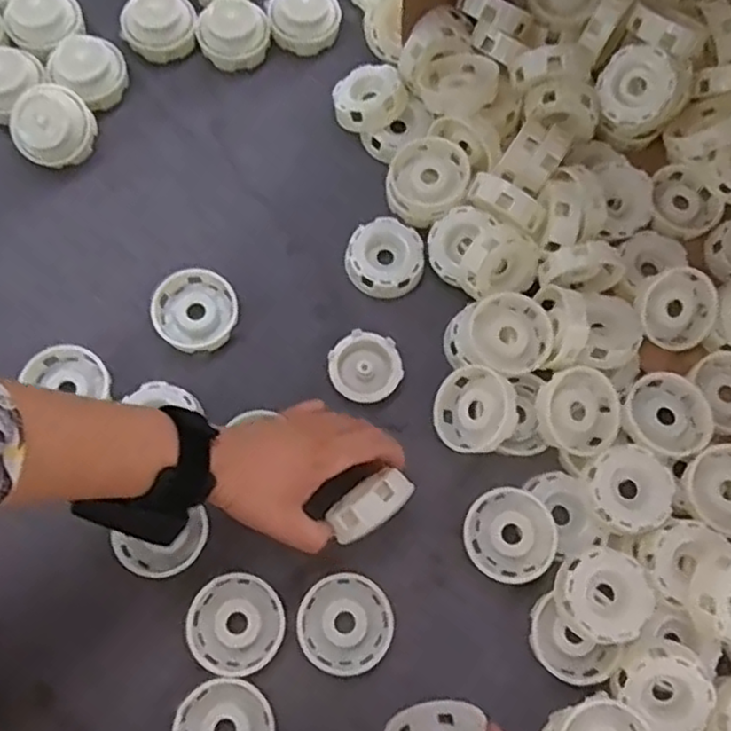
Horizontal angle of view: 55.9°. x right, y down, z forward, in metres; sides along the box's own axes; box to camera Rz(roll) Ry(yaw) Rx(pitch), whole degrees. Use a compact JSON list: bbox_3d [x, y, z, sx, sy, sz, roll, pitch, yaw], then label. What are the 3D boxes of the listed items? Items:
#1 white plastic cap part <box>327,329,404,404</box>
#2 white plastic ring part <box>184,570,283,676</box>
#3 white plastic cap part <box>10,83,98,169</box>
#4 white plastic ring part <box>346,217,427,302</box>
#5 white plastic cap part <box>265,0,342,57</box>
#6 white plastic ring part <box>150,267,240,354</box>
[{"bbox_3d":[0.000,0.003,0.561,0.056,0.025,0.057,2,74,-5],"label":"white plastic cap part"},{"bbox_3d":[-0.092,0.187,0.497,0.066,0.022,0.065,2,74,-5],"label":"white plastic ring part"},{"bbox_3d":[-0.272,-0.207,0.598,0.066,0.033,0.066,2,74,-5],"label":"white plastic cap part"},{"bbox_3d":[0.017,-0.091,0.587,0.064,0.019,0.066,2,74,-5],"label":"white plastic ring part"},{"bbox_3d":[-0.059,-0.335,0.655,0.072,0.037,0.066,2,69,-5],"label":"white plastic cap part"},{"bbox_3d":[-0.141,-0.045,0.576,0.066,0.017,0.073,-8,76,-8],"label":"white plastic ring part"}]

